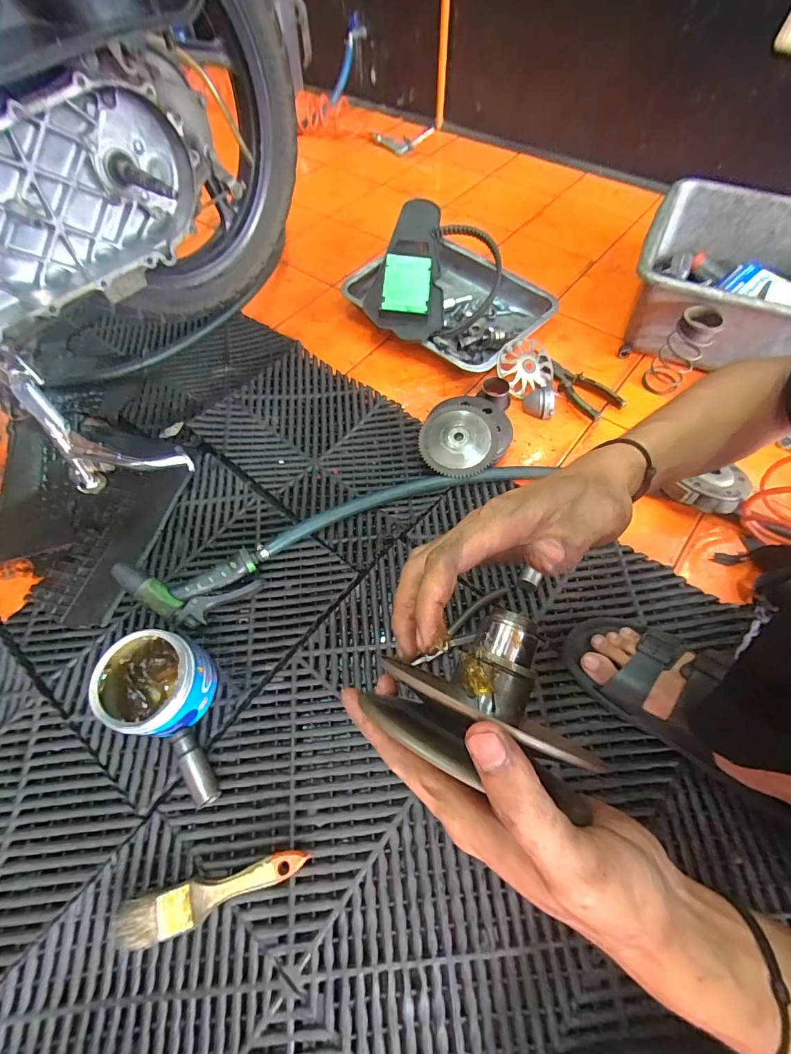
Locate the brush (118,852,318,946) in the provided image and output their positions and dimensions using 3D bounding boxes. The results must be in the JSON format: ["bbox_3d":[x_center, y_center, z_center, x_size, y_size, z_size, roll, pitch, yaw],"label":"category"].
[{"bbox_3d":[-0.172,0.354,0.399,0.173,0.023,0.037,-12,61,-6],"label":"brush"}]

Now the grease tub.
[{"bbox_3d":[-0.264,0.172,0.467,0.105,0.080,0.100,0,60,0],"label":"grease tub"}]

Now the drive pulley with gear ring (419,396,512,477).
[{"bbox_3d":[0.108,-0.142,0.643,0.140,0.046,0.143,-1,60,0],"label":"drive pulley with gear ring"}]

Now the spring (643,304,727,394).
[{"bbox_3d":[0.448,-0.271,0.658,0.057,0.124,0.067,32,67,18],"label":"spring"}]

